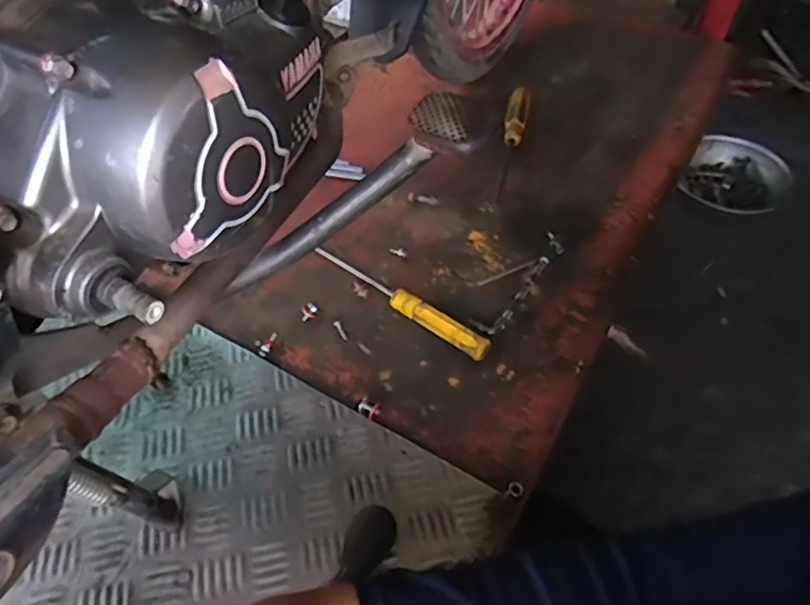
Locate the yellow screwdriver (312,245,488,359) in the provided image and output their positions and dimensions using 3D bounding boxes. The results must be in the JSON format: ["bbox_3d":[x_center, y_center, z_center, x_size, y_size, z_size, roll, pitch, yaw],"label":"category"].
[{"bbox_3d":[-0.019,-0.011,0.649,0.259,0.024,0.024,31,57,27],"label":"yellow screwdriver"}]

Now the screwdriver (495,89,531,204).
[{"bbox_3d":[0.142,-0.210,0.808,0.029,0.025,0.201,11,64,9],"label":"screwdriver"}]

